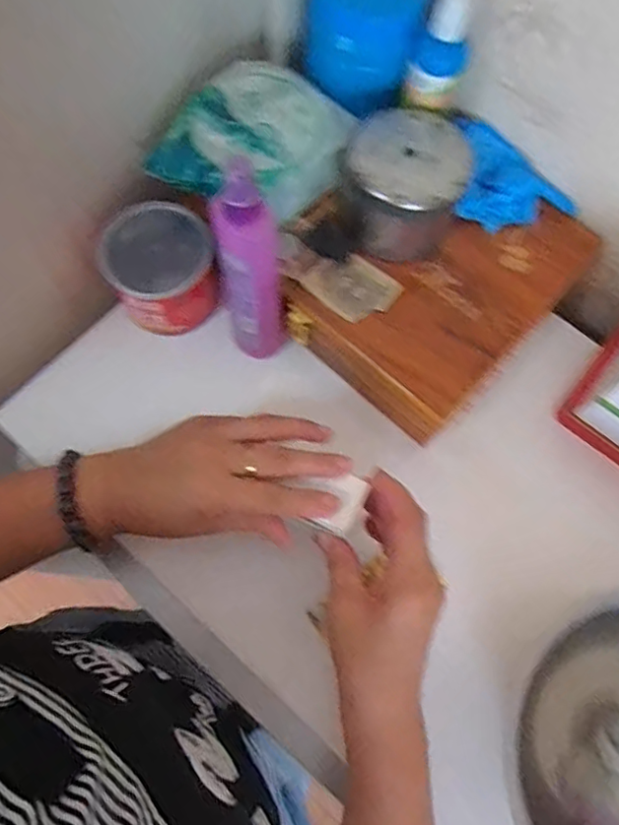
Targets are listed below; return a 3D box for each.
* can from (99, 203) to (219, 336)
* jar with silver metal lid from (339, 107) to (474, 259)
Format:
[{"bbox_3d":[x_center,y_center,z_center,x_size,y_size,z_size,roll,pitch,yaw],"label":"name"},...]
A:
[{"bbox_3d":[-0.122,-0.115,0.453,0.081,0.069,0.078,-20,73,-8],"label":"can"},{"bbox_3d":[0.070,-0.172,0.418,0.087,0.068,0.088,1,71,-2],"label":"jar with silver metal lid"}]

